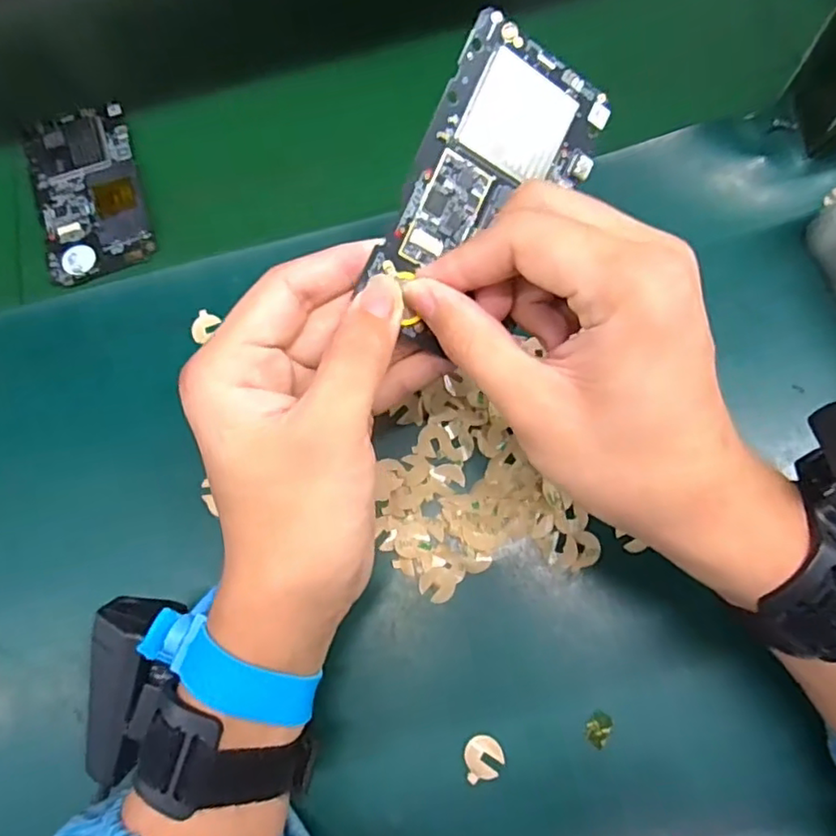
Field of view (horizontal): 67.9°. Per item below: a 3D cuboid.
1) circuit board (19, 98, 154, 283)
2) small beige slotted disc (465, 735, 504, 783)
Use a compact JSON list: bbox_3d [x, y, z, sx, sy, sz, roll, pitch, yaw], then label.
[{"bbox_3d":[-0.212,-0.148,0.397,0.066,0.004,0.123,-20,70,-3],"label":"circuit board"},{"bbox_3d":[0.030,0.153,0.280,0.017,0.004,0.017,-3,66,6],"label":"small beige slotted disc"}]

